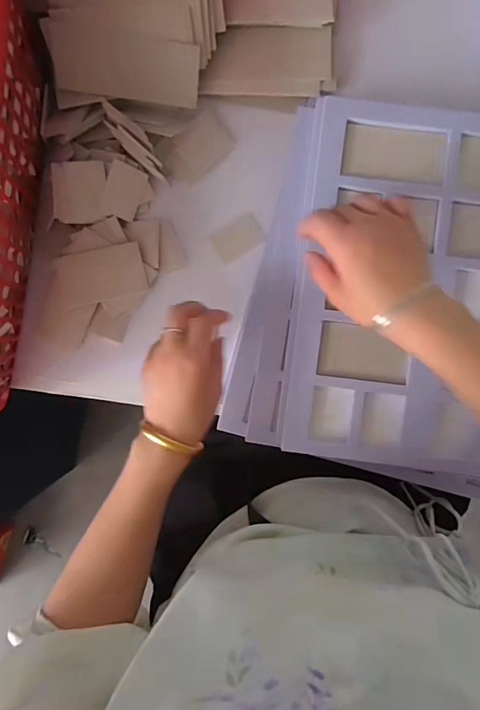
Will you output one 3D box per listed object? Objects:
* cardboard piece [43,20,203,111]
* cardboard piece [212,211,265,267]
[{"bbox_3d":[-0.110,-0.281,0.413,0.138,0.005,0.054,5,125,-6],"label":"cardboard piece"},{"bbox_3d":[-0.001,-0.130,0.471,0.054,0.005,0.039,-30,92,3],"label":"cardboard piece"}]

